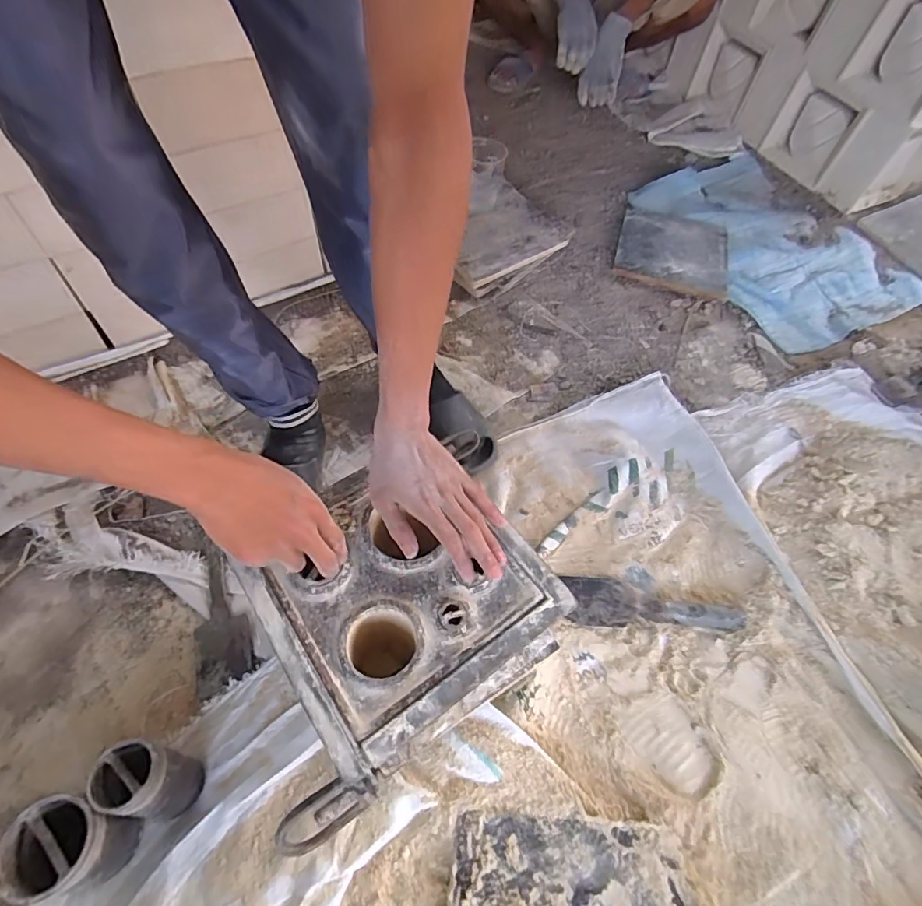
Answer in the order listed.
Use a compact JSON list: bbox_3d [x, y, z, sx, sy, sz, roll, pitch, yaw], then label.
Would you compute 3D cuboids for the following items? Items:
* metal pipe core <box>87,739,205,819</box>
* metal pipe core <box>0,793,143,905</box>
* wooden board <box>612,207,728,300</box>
[{"bbox_3d":[-0.316,0.331,0.500,0.073,0.093,0.065,7,56,1],"label":"metal pipe core"},{"bbox_3d":[-0.367,0.371,0.472,0.074,0.103,0.071,2,56,-3],"label":"metal pipe core"},{"bbox_3d":[0.478,-0.463,1.109,0.238,0.028,0.261,17,62,4],"label":"wooden board"}]

